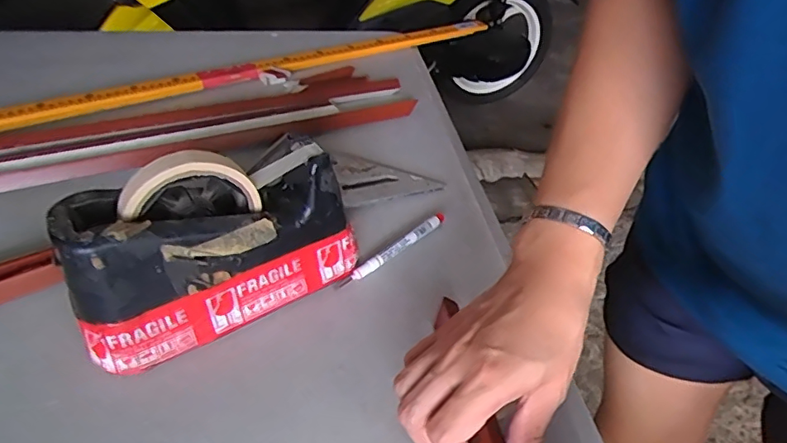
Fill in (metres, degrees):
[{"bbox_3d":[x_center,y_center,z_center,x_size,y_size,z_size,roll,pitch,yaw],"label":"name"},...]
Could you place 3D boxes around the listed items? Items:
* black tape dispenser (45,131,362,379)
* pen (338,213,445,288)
[{"bbox_3d":[-0.132,0.013,0.395,0.198,0.123,0.081,-22,45,-27],"label":"black tape dispenser"},{"bbox_3d":[0.002,0.023,0.474,0.010,0.010,0.125,33,48,31],"label":"pen"}]

